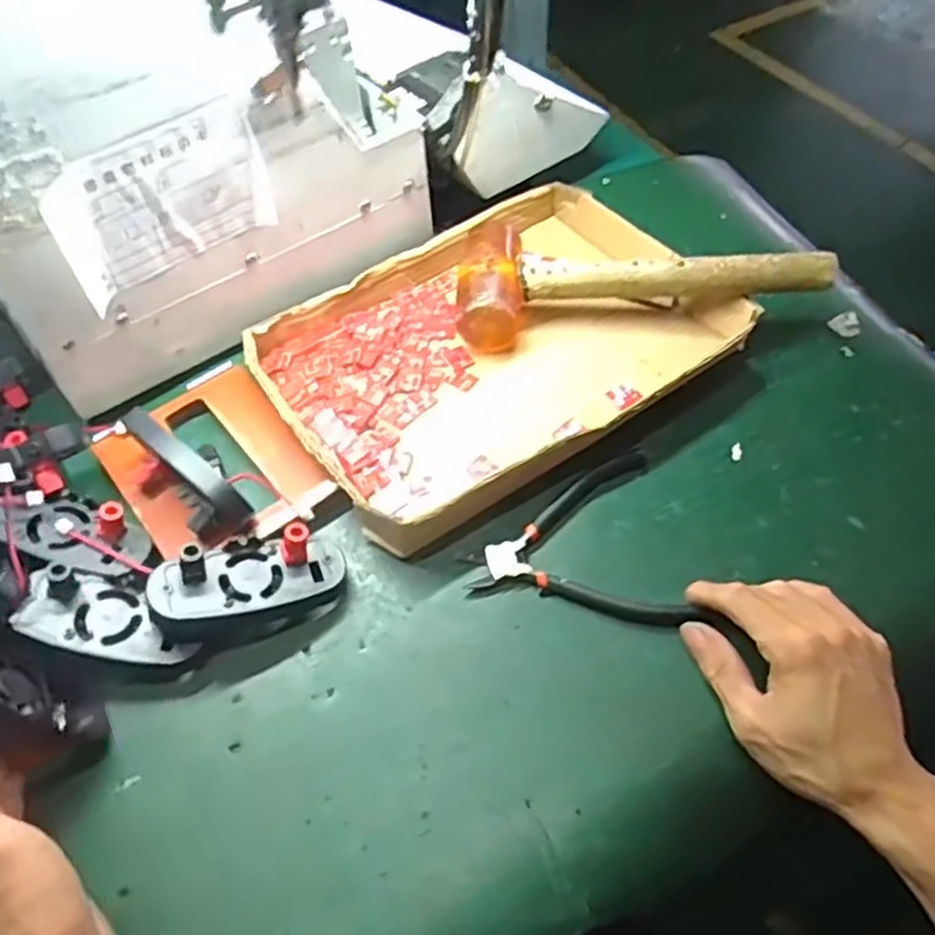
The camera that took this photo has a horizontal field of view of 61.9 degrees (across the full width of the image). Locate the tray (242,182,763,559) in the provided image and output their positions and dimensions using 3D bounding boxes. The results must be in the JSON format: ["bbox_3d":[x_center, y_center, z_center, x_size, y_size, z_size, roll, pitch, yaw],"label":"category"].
[{"bbox_3d":[0.020,-0.095,0.583,0.318,0.036,0.236,-30,57,-17],"label":"tray"}]

